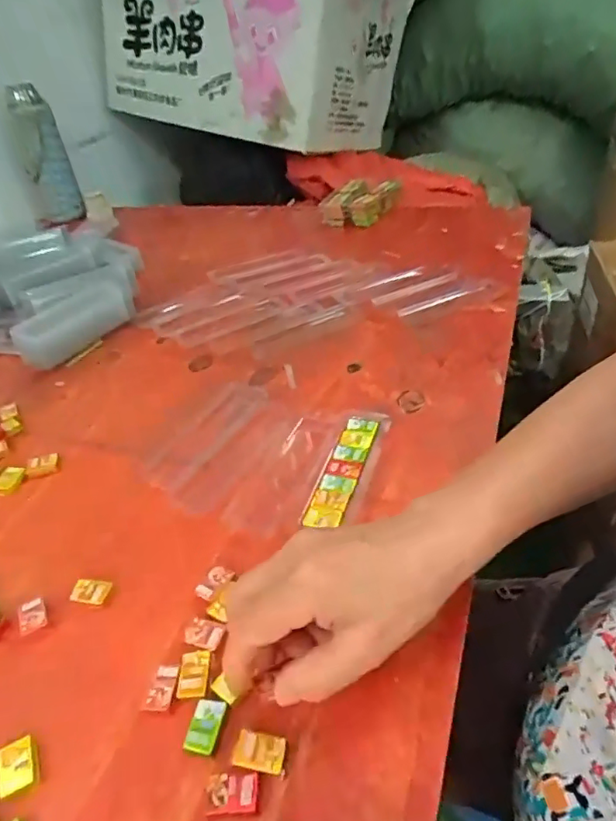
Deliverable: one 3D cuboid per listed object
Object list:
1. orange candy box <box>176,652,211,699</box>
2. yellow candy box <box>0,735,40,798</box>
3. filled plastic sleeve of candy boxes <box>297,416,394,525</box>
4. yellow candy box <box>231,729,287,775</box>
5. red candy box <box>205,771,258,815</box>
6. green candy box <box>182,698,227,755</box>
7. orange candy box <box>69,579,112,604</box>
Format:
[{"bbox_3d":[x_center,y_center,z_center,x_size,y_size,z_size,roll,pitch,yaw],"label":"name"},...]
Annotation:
[{"bbox_3d":[-0.065,0.150,0.306,0.017,0.004,0.025,-5,39,3],"label":"orange candy box"},{"bbox_3d":[-0.152,0.186,0.280,0.019,0.009,0.023,-20,41,-15],"label":"yellow candy box"},{"bbox_3d":[0.033,0.041,0.432,0.039,0.009,0.133,8,41,18],"label":"filled plastic sleeve of candy boxes"},{"bbox_3d":[-0.025,0.174,0.274,0.027,0.008,0.017,6,41,16],"label":"yellow candy box"},{"bbox_3d":[-0.037,0.187,0.261,0.026,0.007,0.016,-4,39,4],"label":"red candy box"},{"bbox_3d":[-0.055,0.168,0.287,0.016,0.006,0.025,4,40,14],"label":"green candy box"},{"bbox_3d":[-0.146,0.122,0.362,0.025,0.007,0.016,1,40,10],"label":"orange candy box"}]

